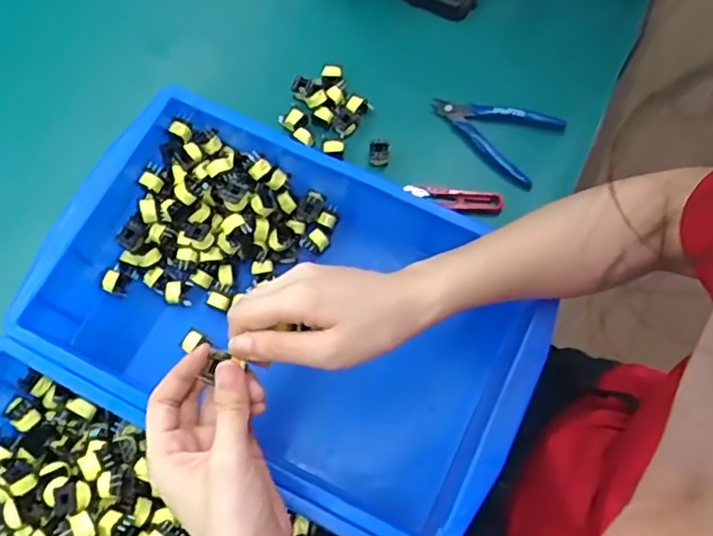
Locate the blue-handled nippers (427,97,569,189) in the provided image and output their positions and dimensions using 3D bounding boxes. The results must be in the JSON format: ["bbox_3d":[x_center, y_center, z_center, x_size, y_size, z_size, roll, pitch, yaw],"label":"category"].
[{"bbox_3d":[0.133,-0.140,0.604,0.120,0.014,0.082,32,74,9],"label":"blue-handled nippers"}]

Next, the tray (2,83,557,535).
[{"bbox_3d":[-0.053,0.038,0.504,0.372,0.102,0.235,26,73,7],"label":"tray"}]

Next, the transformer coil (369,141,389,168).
[{"bbox_3d":[0.021,-0.106,0.579,0.019,0.017,0.018,0,72,-1],"label":"transformer coil"}]

